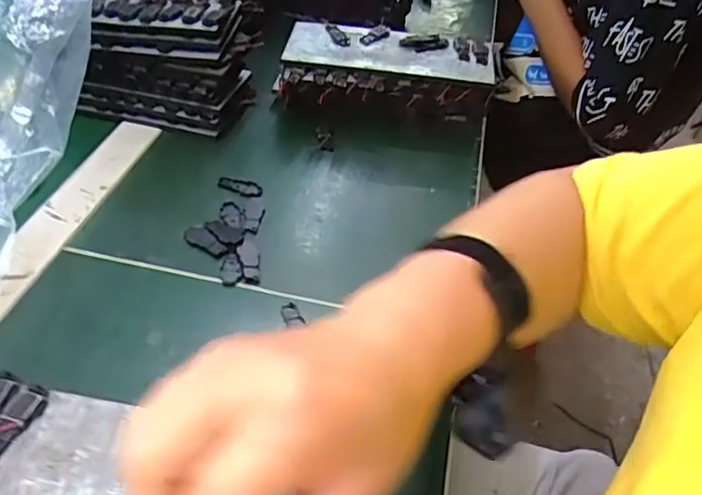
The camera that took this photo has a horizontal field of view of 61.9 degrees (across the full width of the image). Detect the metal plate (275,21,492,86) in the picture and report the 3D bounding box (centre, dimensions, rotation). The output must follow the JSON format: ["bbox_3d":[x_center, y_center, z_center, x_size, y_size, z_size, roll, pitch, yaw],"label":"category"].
[{"bbox_3d":[0.037,-0.187,0.556,0.196,0.009,0.072,8,51,4],"label":"metal plate"}]

